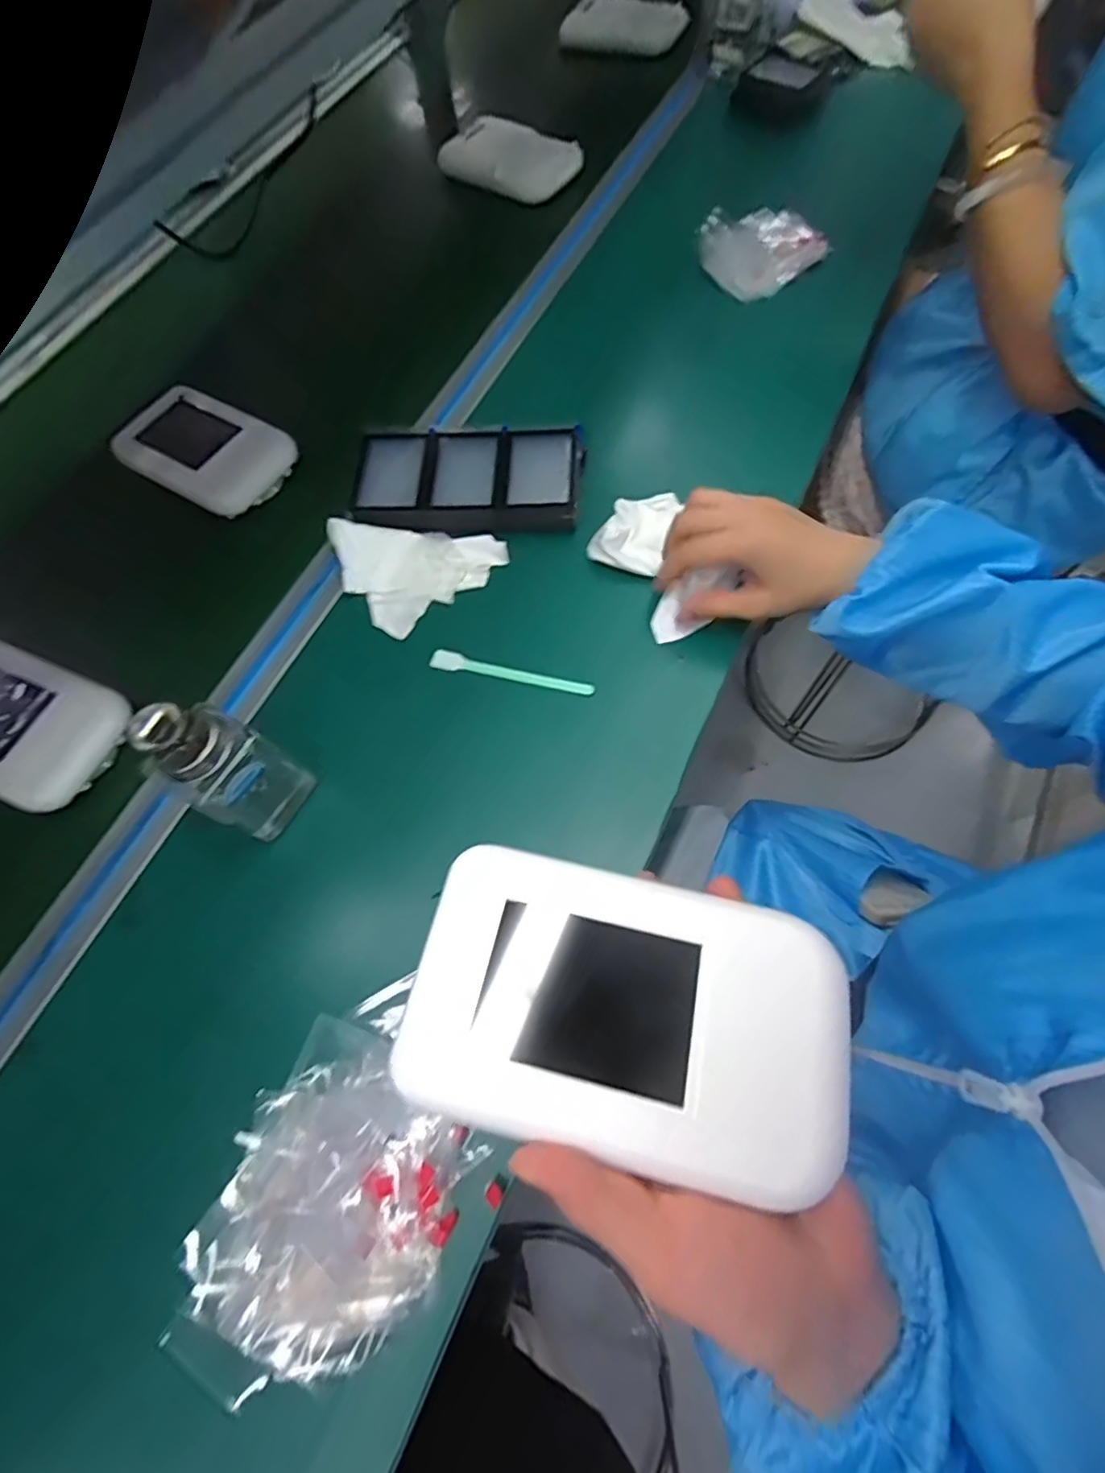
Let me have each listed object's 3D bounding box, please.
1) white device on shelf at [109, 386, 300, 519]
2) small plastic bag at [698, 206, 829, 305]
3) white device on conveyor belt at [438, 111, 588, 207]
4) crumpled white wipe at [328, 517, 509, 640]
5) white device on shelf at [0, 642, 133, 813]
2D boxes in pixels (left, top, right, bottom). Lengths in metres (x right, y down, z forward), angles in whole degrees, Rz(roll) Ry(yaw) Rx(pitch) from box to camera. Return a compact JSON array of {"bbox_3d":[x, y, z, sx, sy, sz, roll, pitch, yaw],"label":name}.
[{"bbox_3d":[-0.309,-0.254,0.531,0.151,0.021,0.092,26,71,12],"label":"white device on shelf"},{"bbox_3d":[0.203,-0.477,0.589,0.092,0.030,0.108,-39,72,-13],"label":"small plastic bag"},{"bbox_3d":[-0.043,-0.647,0.673,0.146,0.024,0.097,35,73,15],"label":"white device on conveyor belt"},{"bbox_3d":[-0.109,-0.147,0.474,0.114,0.019,0.103,-35,71,-11],"label":"crumpled white wipe"},{"bbox_3d":[-0.389,-0.011,0.436,0.153,0.021,0.096,21,70,11],"label":"white device on shelf"}]

